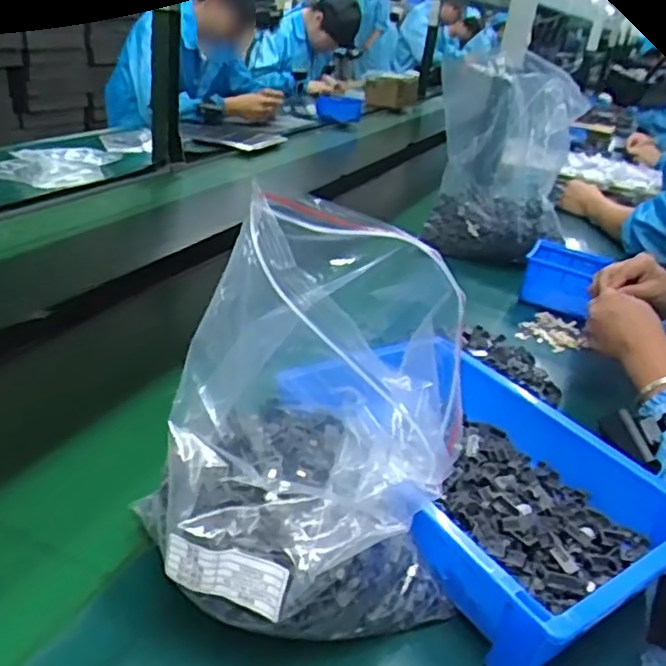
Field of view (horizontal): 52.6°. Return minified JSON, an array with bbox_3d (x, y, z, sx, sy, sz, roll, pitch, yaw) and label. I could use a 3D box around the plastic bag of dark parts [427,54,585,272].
[{"bbox_3d":[0.284,-0.289,1.148,0.228,0.312,0.219,11,26,6],"label":"plastic bag of dark parts"}]

